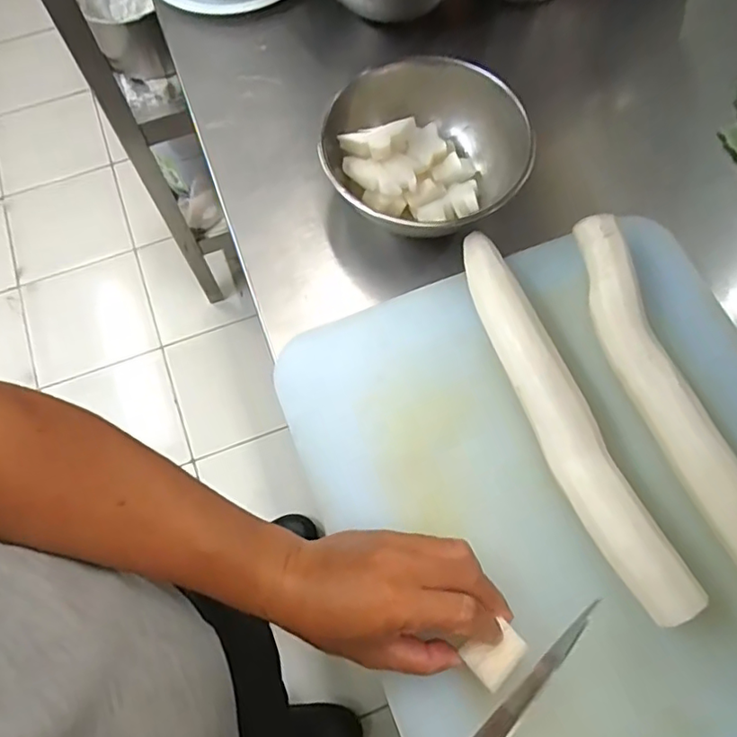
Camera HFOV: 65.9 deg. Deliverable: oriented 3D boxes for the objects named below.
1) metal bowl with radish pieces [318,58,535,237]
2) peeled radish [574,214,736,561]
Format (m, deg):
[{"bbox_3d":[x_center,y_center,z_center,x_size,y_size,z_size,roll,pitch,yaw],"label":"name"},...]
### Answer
[{"bbox_3d":[0.045,-0.175,0.479,0.158,0.067,0.155,32,73,12],"label":"metal bowl with radish pieces"},{"bbox_3d":[0.218,0.038,0.380,0.038,0.033,0.320,-21,70,-7],"label":"peeled radish"}]

